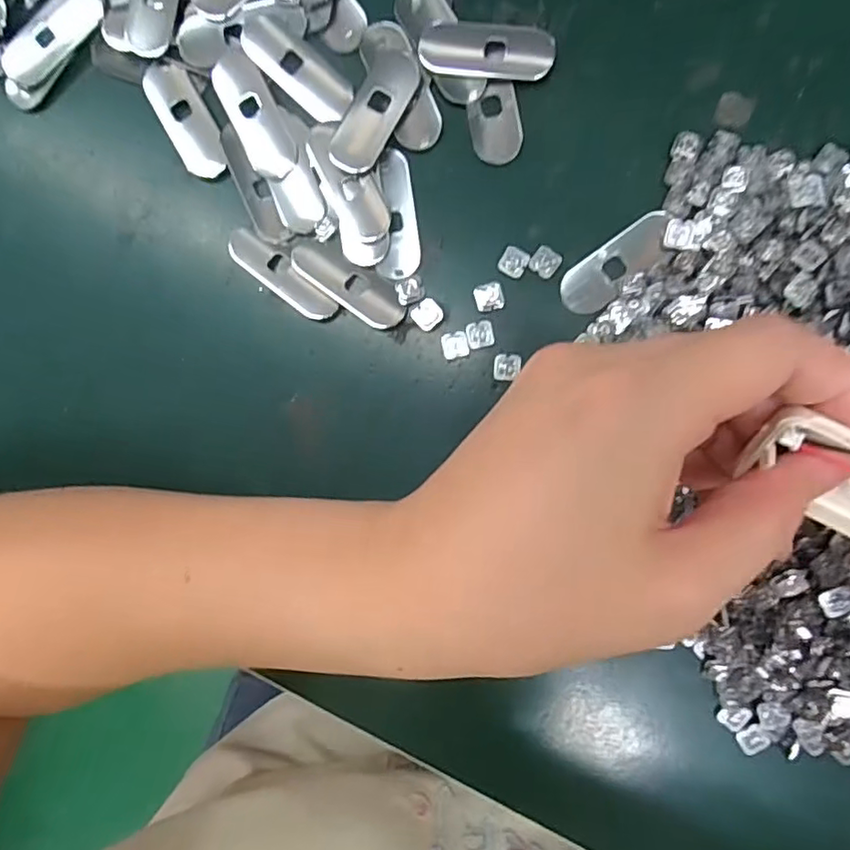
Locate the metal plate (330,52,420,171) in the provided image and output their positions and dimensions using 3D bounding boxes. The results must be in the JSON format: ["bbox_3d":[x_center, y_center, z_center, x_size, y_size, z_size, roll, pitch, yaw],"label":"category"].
[{"bbox_3d":[-0.019,-0.121,0.225,0.019,0.004,0.049,29,94,4],"label":"metal plate"}]

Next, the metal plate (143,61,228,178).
[{"bbox_3d":[-0.097,-0.123,0.235,0.019,0.006,0.047,-26,89,5],"label":"metal plate"}]

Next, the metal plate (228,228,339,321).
[{"bbox_3d":[-0.057,-0.060,0.231,0.051,0.004,0.014,41,94,3],"label":"metal plate"}]

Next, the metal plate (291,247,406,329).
[{"bbox_3d":[-0.030,-0.056,0.230,0.049,0.004,0.018,37,94,3],"label":"metal plate"}]

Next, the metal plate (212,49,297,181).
[{"bbox_3d":[-0.067,-0.123,0.228,0.018,0.004,0.051,-26,89,5],"label":"metal plate"}]

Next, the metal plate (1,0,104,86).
[{"bbox_3d":[-0.150,-0.157,0.234,0.049,0.004,0.018,-38,88,5],"label":"metal plate"}]

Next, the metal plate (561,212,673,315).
[{"bbox_3d":[0.073,-0.061,0.221,0.046,0.004,0.019,-37,88,5],"label":"metal plate"}]

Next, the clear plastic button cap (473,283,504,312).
[{"bbox_3d":[0.025,-0.050,0.225,0.011,0.004,0.011,-15,90,5],"label":"clear plastic button cap"}]

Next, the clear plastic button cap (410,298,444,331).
[{"bbox_3d":[0.001,-0.043,0.227,0.011,0.004,0.010,-39,88,5],"label":"clear plastic button cap"}]

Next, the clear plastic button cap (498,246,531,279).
[{"bbox_3d":[0.034,-0.063,0.224,0.010,0.004,0.011,28,94,4],"label":"clear plastic button cap"}]

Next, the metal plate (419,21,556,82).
[{"bbox_3d":[0.024,-0.143,0.221,0.050,0.004,0.020,6,92,5],"label":"metal plate"}]

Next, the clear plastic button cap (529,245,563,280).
[{"bbox_3d":[0.046,-0.063,0.223,0.010,0.004,0.011,35,94,3],"label":"clear plastic button cap"}]

